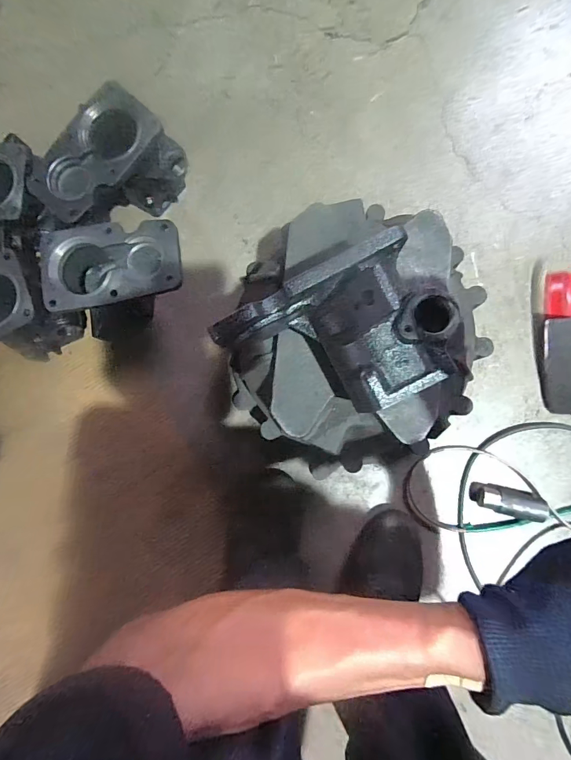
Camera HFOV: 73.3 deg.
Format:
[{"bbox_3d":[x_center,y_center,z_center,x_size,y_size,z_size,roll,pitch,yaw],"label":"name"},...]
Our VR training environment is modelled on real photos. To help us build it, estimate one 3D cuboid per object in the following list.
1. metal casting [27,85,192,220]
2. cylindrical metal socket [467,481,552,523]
[{"bbox_3d":[-0.254,-0.302,0.582,0.125,0.137,0.190,33,90,6],"label":"metal casting"},{"bbox_3d":[0.322,0.175,0.554,0.095,0.037,0.037,15,88,6],"label":"cylindrical metal socket"}]

